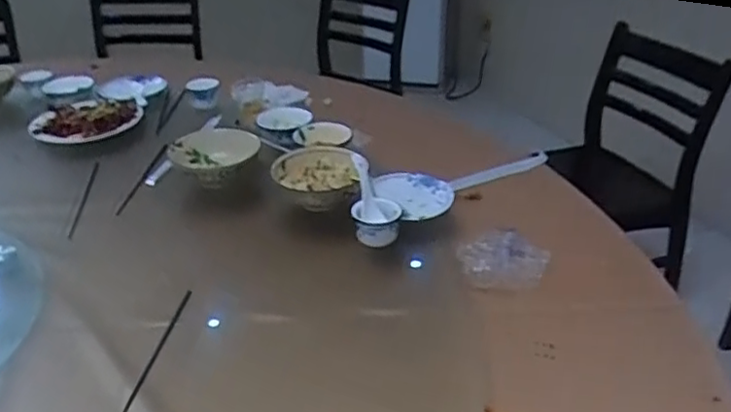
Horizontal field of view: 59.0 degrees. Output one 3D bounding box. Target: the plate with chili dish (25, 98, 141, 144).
[{"bbox_3d":[-0.581,-0.197,1.372,0.199,0.048,0.213,0,32,0],"label":"plate with chili dish"}]

